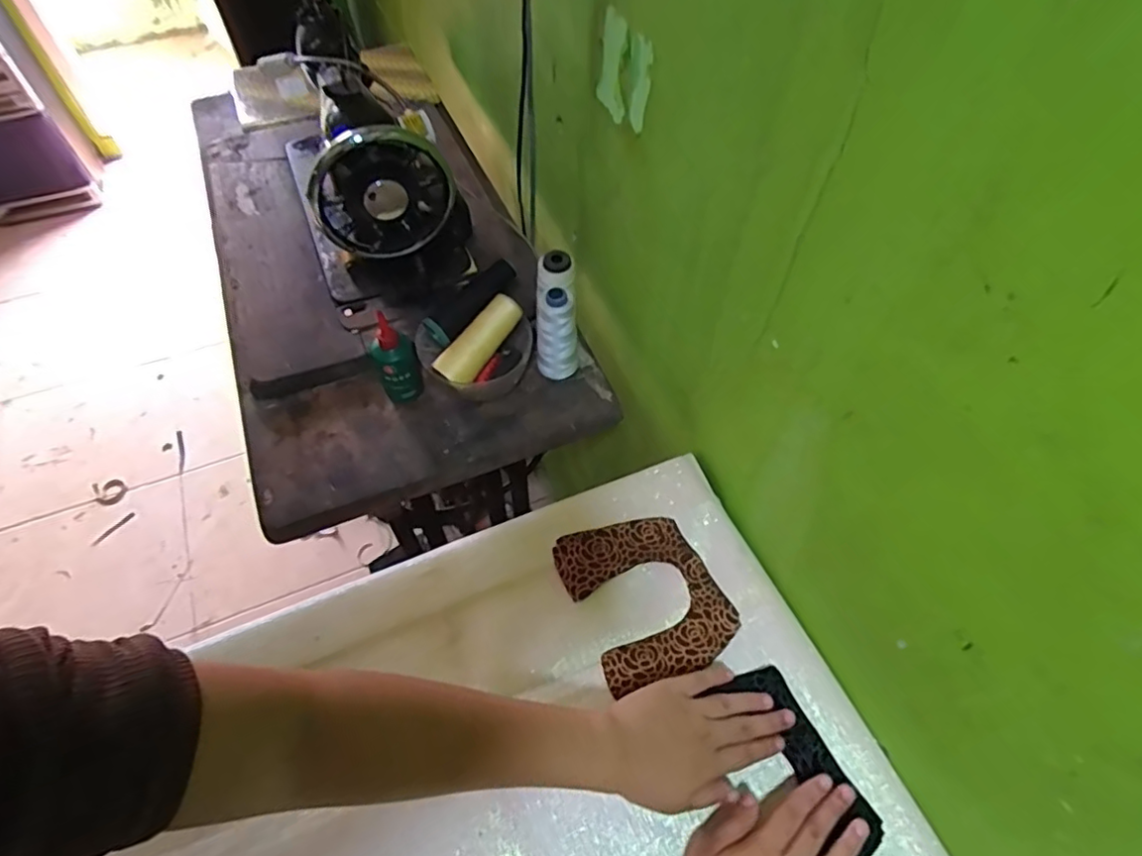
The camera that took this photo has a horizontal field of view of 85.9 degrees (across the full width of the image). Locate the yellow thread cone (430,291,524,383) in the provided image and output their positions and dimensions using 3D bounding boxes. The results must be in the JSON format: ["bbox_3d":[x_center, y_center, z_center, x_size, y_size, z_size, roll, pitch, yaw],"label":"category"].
[{"bbox_3d":[-0.097,-0.094,0.658,0.035,0.036,0.111,35,76,21],"label":"yellow thread cone"}]

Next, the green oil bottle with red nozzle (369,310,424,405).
[{"bbox_3d":[-0.187,-0.069,0.657,0.046,0.104,0.039,-20,58,-15],"label":"green oil bottle with red nozzle"}]

